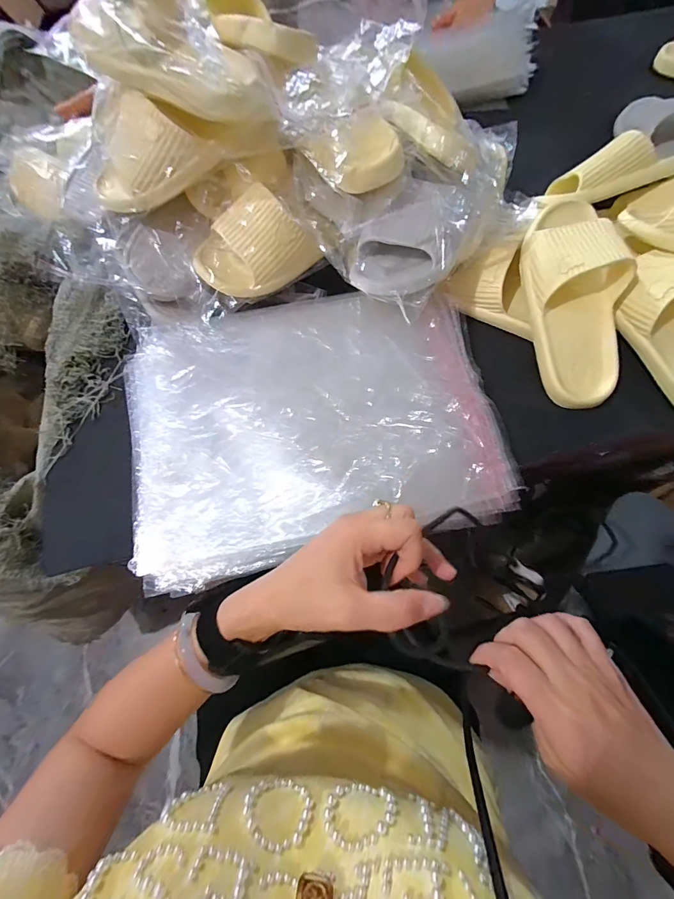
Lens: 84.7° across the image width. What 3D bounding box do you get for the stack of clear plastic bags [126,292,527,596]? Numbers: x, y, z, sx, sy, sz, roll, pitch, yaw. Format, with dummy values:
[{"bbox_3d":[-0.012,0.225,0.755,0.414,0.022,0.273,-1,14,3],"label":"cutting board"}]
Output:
[{"bbox_3d":[-0.040,-0.045,0.427,0.414,0.044,0.324,-15,67,-3],"label":"stack of clear plastic bags"}]

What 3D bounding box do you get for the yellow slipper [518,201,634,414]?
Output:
[{"bbox_3d":[0.289,-0.181,0.444,0.110,0.059,0.256,-4,90,2],"label":"yellow slipper"}]

